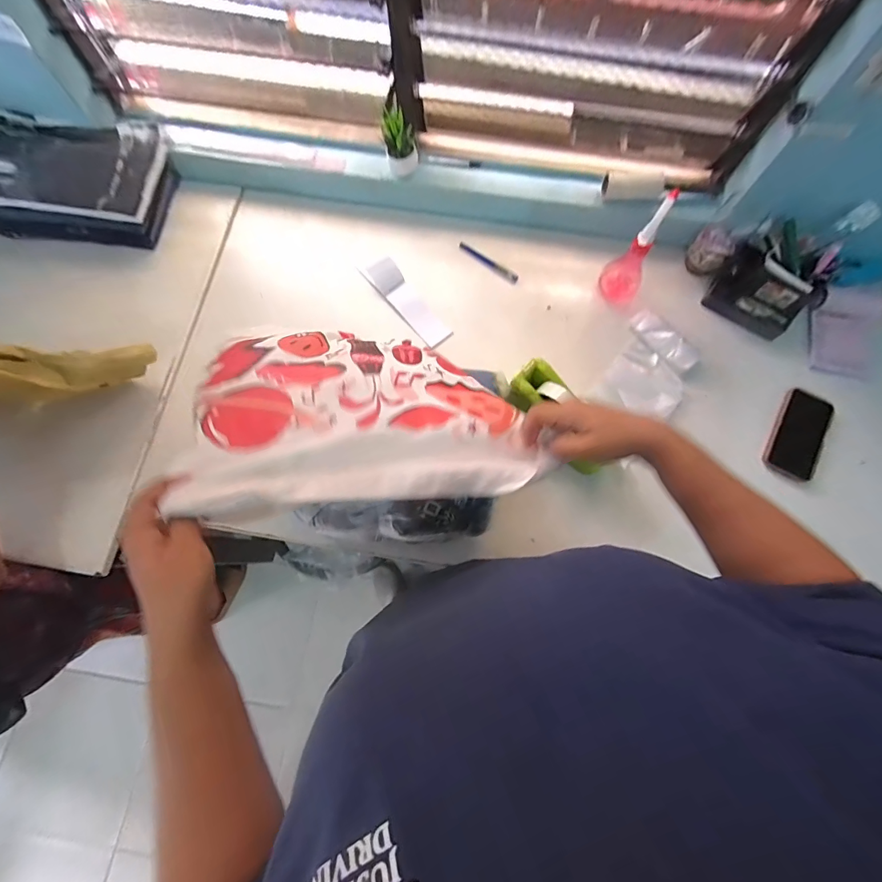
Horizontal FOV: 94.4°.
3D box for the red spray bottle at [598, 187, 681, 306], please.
[{"bbox_3d":[0.346,-0.326,0.712,0.070,0.183,0.074,40,78,11],"label":"red spray bottle"}]

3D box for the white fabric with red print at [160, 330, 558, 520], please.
[{"bbox_3d":[-0.090,-0.052,0.486,0.350,0.026,0.284,-5,50,-15],"label":"white fabric with red print"}]

